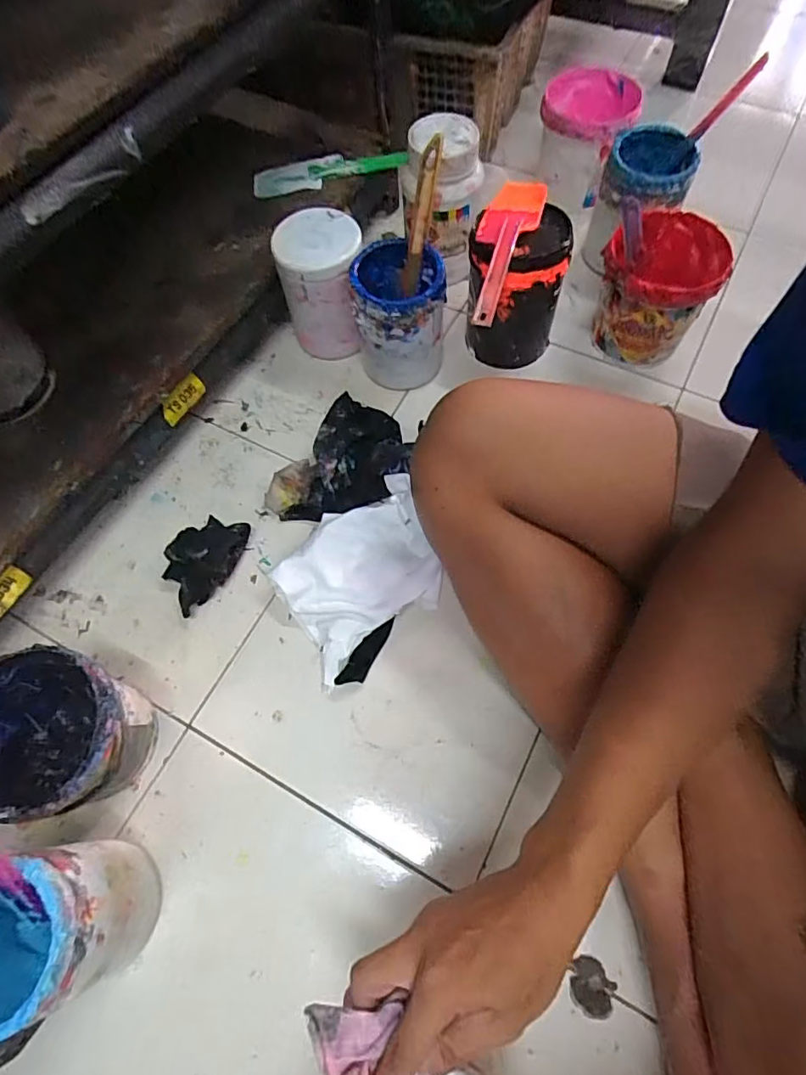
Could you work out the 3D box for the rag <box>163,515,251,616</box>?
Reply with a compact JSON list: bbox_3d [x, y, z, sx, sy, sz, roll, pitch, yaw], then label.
[{"bbox_3d":[-0.213,0.023,0.577,0.068,0.041,0.109,28,70,14],"label":"rag"}]

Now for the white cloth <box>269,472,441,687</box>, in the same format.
[{"bbox_3d":[-0.039,0.036,0.565,0.168,0.038,0.153,-29,68,-10],"label":"white cloth"}]

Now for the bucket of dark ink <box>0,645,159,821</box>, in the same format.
[{"bbox_3d":[-0.293,0.173,0.475,0.137,0.120,0.121,2,66,3],"label":"bucket of dark ink"}]

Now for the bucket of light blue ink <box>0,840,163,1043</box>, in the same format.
[{"bbox_3d":[-0.261,0.289,0.410,0.102,0.141,0.093,-1,66,2],"label":"bucket of light blue ink"}]

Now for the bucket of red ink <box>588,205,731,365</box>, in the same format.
[{"bbox_3d":[0.291,-0.289,0.634,0.120,0.144,0.129,27,70,14],"label":"bucket of red ink"}]

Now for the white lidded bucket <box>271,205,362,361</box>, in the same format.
[{"bbox_3d":[-0.093,-0.295,0.655,0.093,0.151,0.101,-1,66,2],"label":"white lidded bucket"}]

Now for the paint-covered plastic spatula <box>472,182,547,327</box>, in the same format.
[{"bbox_3d":[0.096,-0.296,0.549,0.056,0.029,0.237,19,68,11],"label":"paint-covered plastic spatula"}]

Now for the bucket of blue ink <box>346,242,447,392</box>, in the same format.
[{"bbox_3d":[-0.003,-0.255,0.640,0.101,0.137,0.098,0,66,3],"label":"bucket of blue ink"}]

